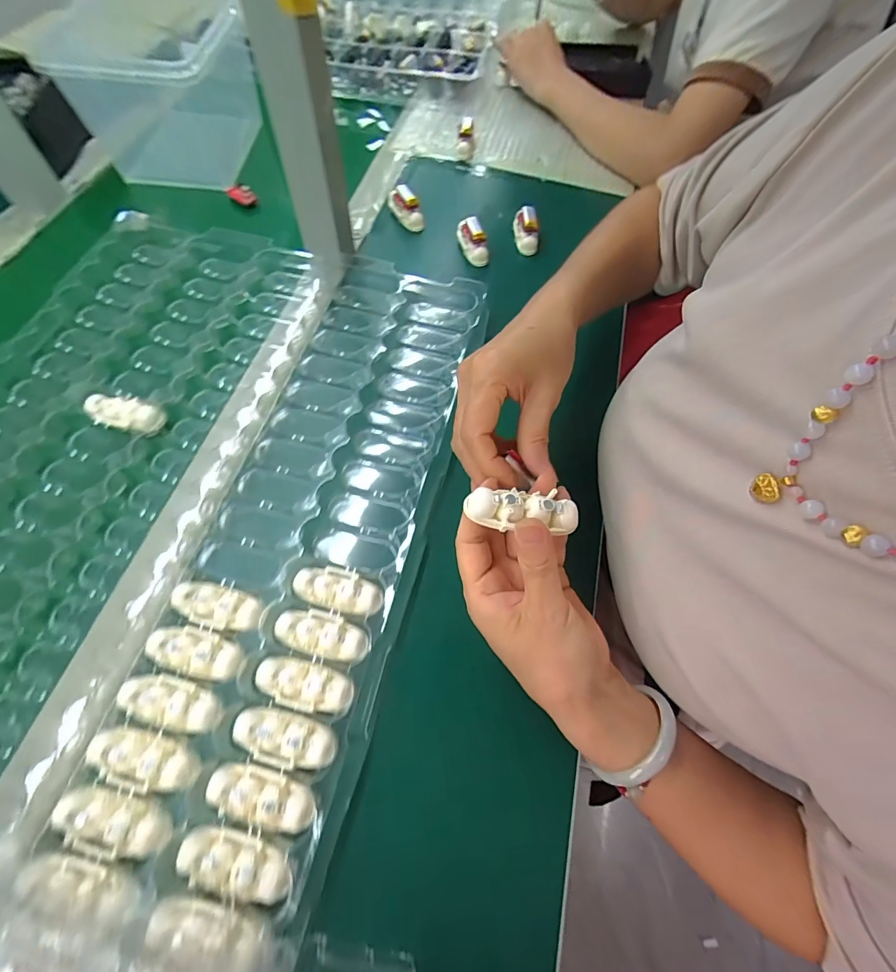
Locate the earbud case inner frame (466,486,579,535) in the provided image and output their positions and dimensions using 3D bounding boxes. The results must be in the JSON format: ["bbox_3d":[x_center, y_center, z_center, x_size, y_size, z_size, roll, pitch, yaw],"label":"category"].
[{"bbox_3d":[0.042,0.013,0.230,0.062,0.011,0.024,6,63,-6],"label":"earbud case inner frame"}]

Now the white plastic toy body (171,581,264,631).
[{"bbox_3d":[-0.159,0.083,0.289,0.059,0.012,0.026,17,65,4],"label":"white plastic toy body"}]

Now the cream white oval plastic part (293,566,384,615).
[{"bbox_3d":[-0.078,0.072,0.297,0.063,0.012,0.028,12,65,2],"label":"cream white oval plastic part"}]

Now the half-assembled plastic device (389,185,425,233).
[{"bbox_3d":[-0.049,-0.320,0.479,0.022,0.029,0.053,-29,70,-16],"label":"half-assembled plastic device"}]

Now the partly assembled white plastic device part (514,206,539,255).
[{"bbox_3d":[0.088,-0.288,0.468,0.020,0.029,0.050,-2,65,-5],"label":"partly assembled white plastic device part"}]

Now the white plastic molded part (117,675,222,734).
[{"bbox_3d":[-0.174,0.135,0.261,0.060,0.009,0.026,18,65,5],"label":"white plastic molded part"}]

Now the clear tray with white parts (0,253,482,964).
[{"bbox_3d":[-0.121,0.002,0.328,0.202,0.032,0.501,15,63,5],"label":"clear tray with white parts"}]

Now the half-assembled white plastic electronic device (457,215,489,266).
[{"bbox_3d":[0.025,-0.273,0.459,0.021,0.029,0.058,-17,67,-11],"label":"half-assembled white plastic electronic device"}]

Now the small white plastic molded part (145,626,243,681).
[{"bbox_3d":[-0.165,0.109,0.275,0.063,0.010,0.026,15,65,4],"label":"small white plastic molded part"}]

